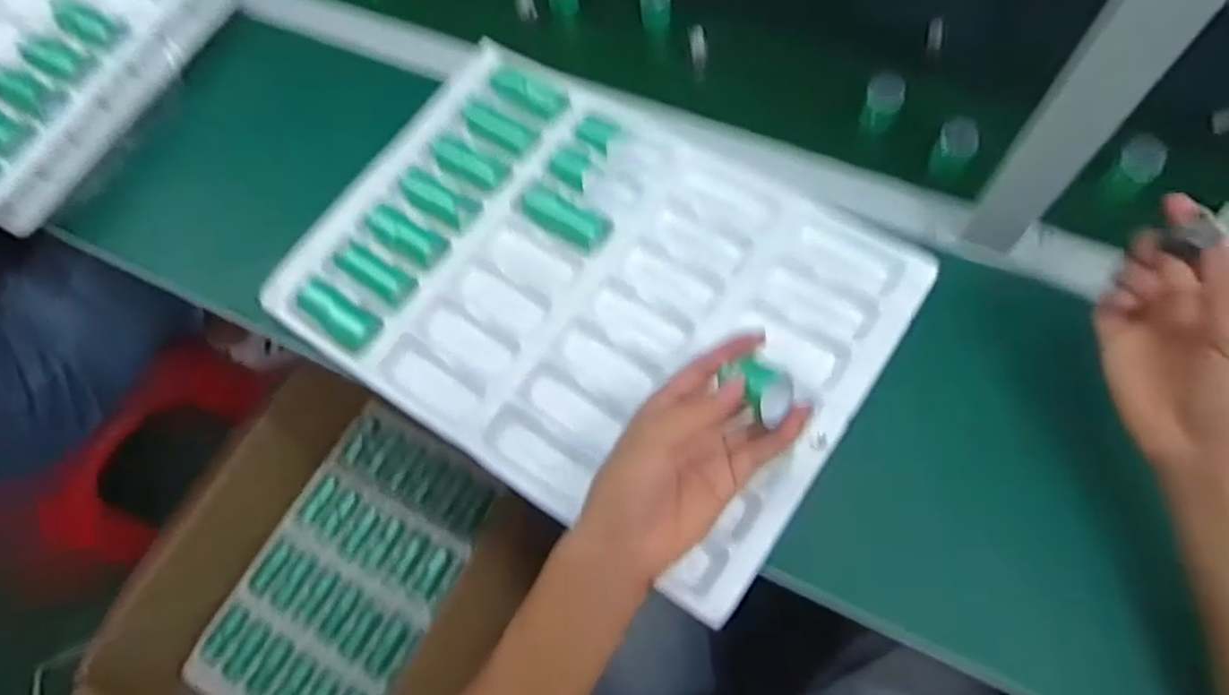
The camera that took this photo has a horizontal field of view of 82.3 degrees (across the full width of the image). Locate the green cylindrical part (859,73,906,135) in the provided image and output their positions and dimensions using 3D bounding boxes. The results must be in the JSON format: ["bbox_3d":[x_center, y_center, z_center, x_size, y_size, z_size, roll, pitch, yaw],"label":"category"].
[{"bbox_3d":[0.230,-0.210,0.605,0.029,0.039,0.031,-2,70,6],"label":"green cylindrical part"}]

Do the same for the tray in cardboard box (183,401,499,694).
[{"bbox_3d":[-0.382,0.333,1.023,0.272,0.025,0.455,28,76,15],"label":"tray in cardboard box"}]

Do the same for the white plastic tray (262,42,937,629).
[{"bbox_3d":[-0.020,-0.053,0.565,0.443,0.035,0.321,32,73,13],"label":"white plastic tray"}]

